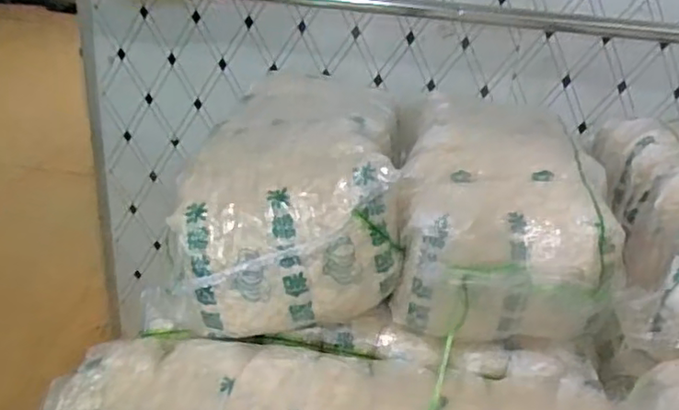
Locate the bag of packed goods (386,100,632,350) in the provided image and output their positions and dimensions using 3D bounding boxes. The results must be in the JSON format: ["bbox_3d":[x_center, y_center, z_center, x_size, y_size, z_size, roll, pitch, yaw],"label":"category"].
[{"bbox_3d":[0.220,0.025,0.882,0.273,0.192,0.332,7,28,5],"label":"bag of packed goods"}]

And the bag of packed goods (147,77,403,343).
[{"bbox_3d":[-0.078,-0.039,0.975,0.329,0.216,0.516,4,27,-1],"label":"bag of packed goods"}]

